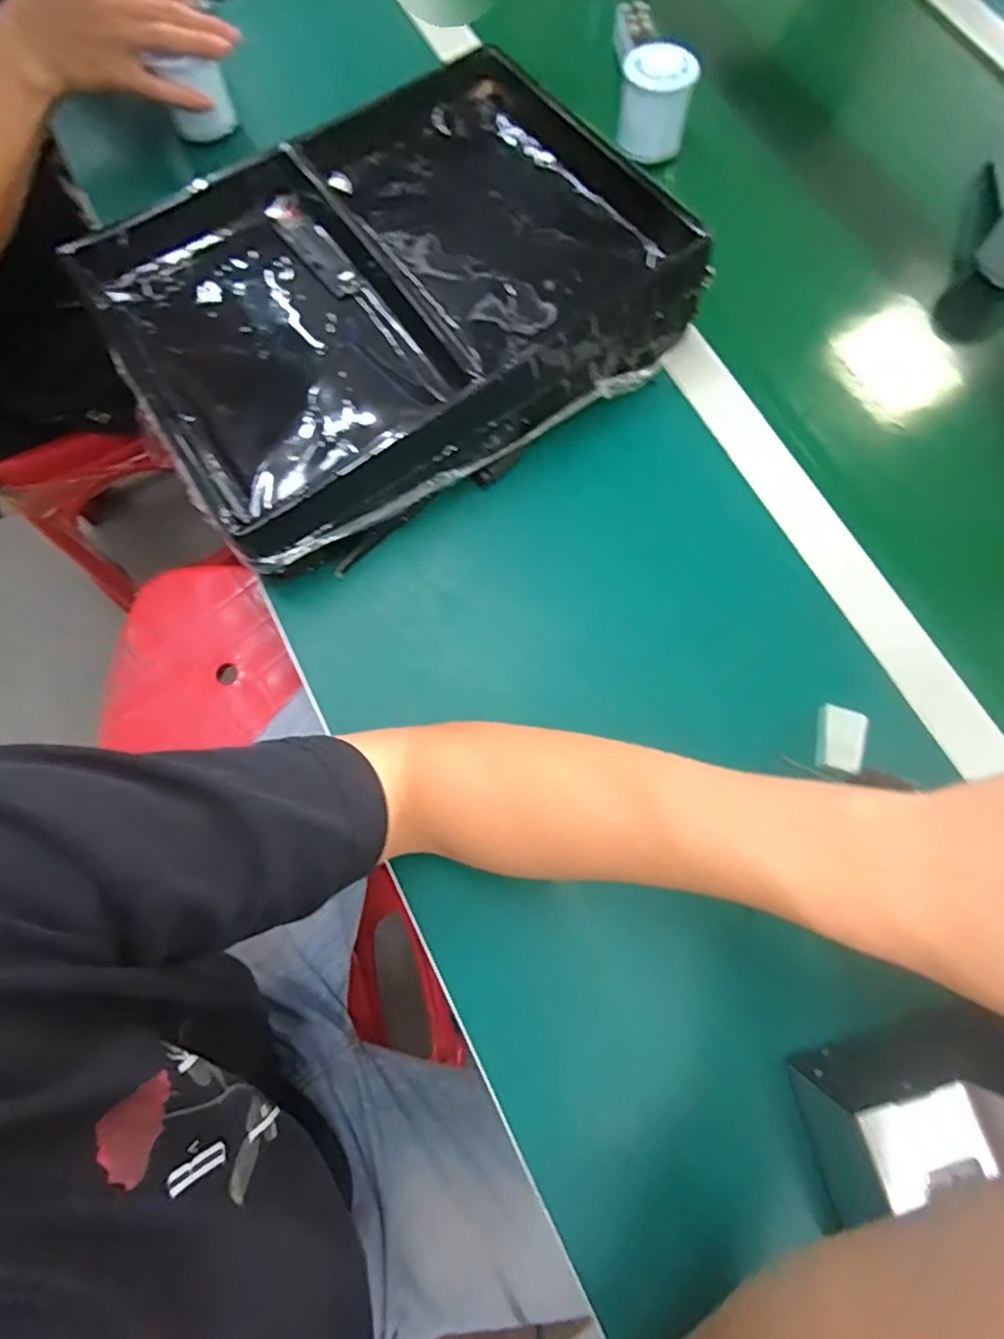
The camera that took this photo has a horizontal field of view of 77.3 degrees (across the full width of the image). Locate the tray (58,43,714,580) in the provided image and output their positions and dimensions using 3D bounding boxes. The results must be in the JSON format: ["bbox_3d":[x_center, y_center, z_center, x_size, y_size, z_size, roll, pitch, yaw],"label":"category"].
[{"bbox_3d":[-0.082,-0.270,0.460,0.384,0.068,0.289,-34,77,-9],"label":"tray"}]

